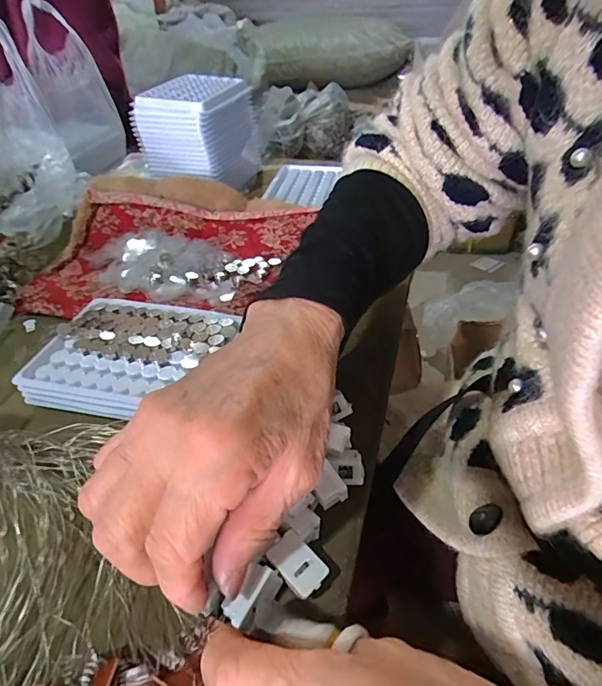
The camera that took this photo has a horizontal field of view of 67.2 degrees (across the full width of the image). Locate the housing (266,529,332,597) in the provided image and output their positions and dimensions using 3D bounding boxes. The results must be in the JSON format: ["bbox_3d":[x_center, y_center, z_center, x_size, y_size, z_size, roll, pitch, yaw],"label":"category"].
[{"bbox_3d":[-0.002,0.101,0.208,0.018,0.004,0.026,-36,61,-26],"label":"housing"}]

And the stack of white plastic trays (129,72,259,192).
[{"bbox_3d":[-0.119,-0.259,0.554,0.097,0.100,0.129,14,42,18],"label":"stack of white plastic trays"}]

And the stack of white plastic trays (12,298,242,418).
[{"bbox_3d":[-0.116,0.009,0.317,0.121,0.021,0.098,7,41,10],"label":"stack of white plastic trays"}]

